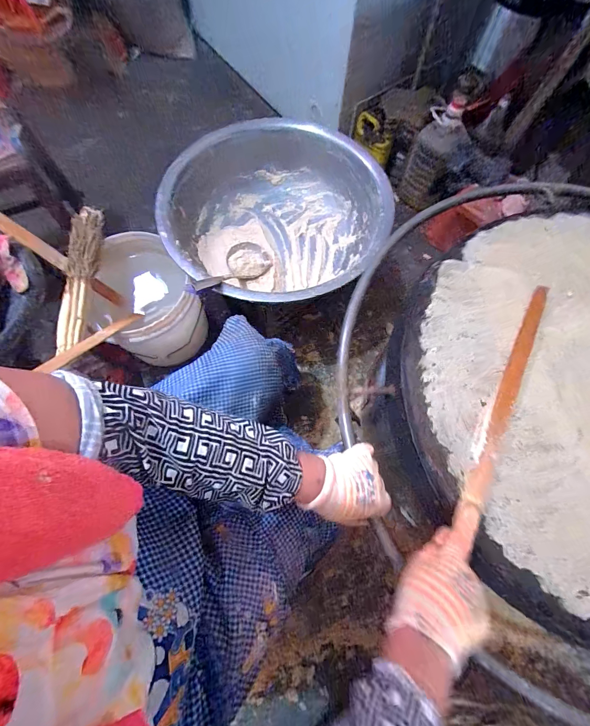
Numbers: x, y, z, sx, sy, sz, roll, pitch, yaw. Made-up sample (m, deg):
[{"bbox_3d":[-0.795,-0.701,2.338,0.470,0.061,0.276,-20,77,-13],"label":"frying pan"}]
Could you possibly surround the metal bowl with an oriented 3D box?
[{"bbox_3d":[-0.054,-0.353,0.803,0.487,0.164,0.507,1,70,-2],"label":"metal bowl"}]

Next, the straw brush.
[{"bbox_3d":[-0.429,-0.187,0.652,0.066,0.049,0.302,-7,70,-5],"label":"straw brush"}]

